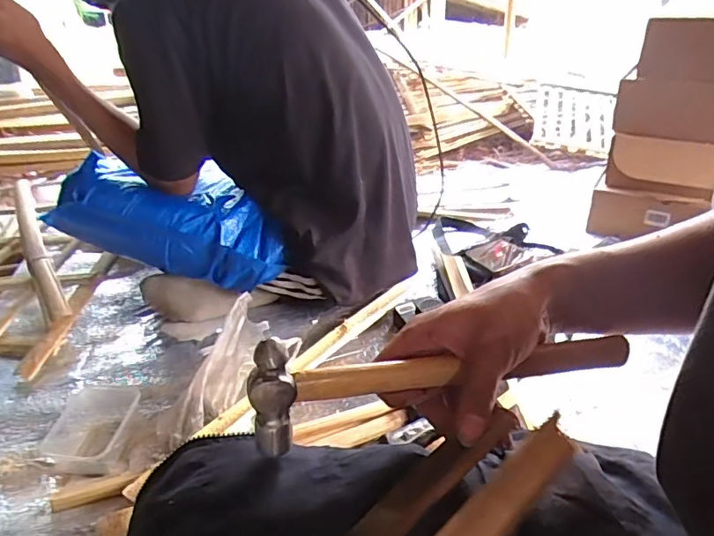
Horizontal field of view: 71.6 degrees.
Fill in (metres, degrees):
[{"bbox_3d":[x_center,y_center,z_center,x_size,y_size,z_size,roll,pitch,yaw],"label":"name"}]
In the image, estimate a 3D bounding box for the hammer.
[{"bbox_3d":[0.065,0.074,0.334,0.266,0.074,0.019,-4,27,-12],"label":"hammer"}]

